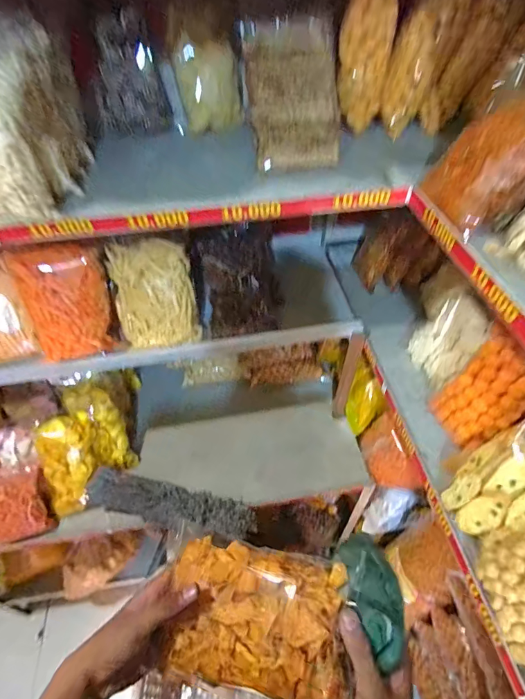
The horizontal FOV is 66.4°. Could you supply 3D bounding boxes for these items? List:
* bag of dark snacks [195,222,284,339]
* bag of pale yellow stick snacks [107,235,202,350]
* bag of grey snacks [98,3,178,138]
[{"bbox_3d":[-0.040,-0.148,0.855,0.163,0.221,0.057,-10,12,-9],"label":"bag of dark snacks"},{"bbox_3d":[-0.221,-0.112,0.817,0.151,0.209,0.048,-9,12,-1],"label":"bag of pale yellow stick snacks"},{"bbox_3d":[-0.243,-0.495,0.726,0.135,0.175,0.038,-11,47,-8],"label":"bag of grey snacks"}]

